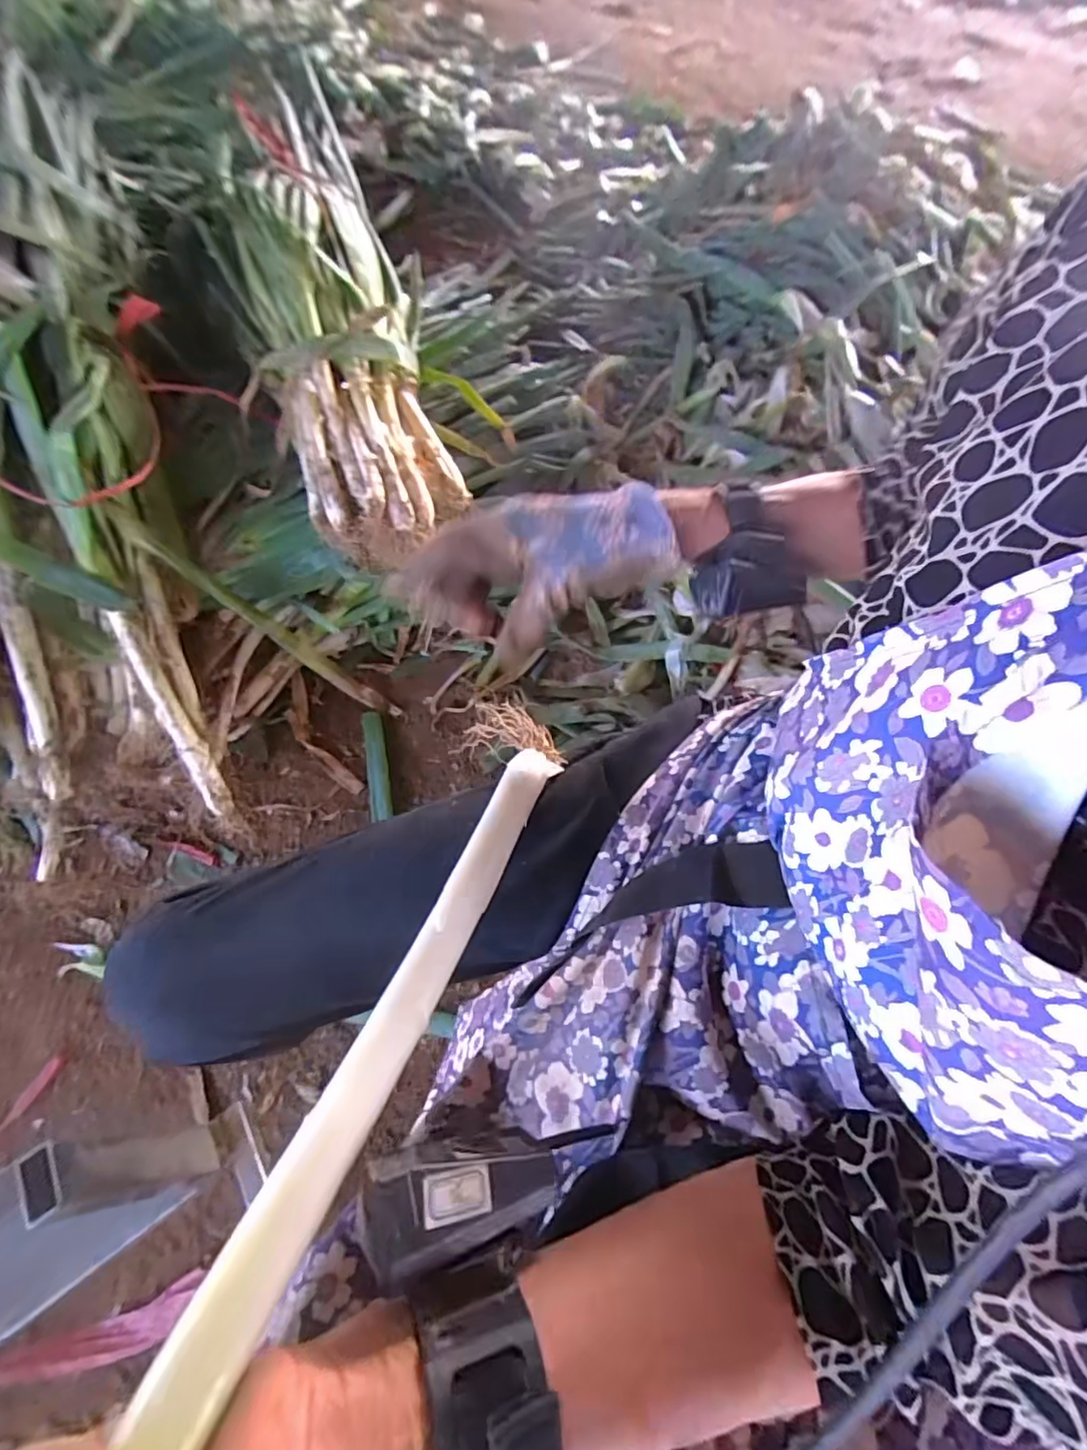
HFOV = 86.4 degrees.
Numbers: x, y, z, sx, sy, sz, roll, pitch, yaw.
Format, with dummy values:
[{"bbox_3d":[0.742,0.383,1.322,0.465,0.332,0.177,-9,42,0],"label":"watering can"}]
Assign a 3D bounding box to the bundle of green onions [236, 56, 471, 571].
[{"bbox_3d":[-0.298,-0.604,0.846,0.208,0.163,0.857,-15,65,-9],"label":"bundle of green onions"}]

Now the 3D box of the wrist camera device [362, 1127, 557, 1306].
[{"bbox_3d":[-0.031,0.172,0.214,0.068,0.020,0.034,6,61,-28],"label":"wrist camera device"}]

